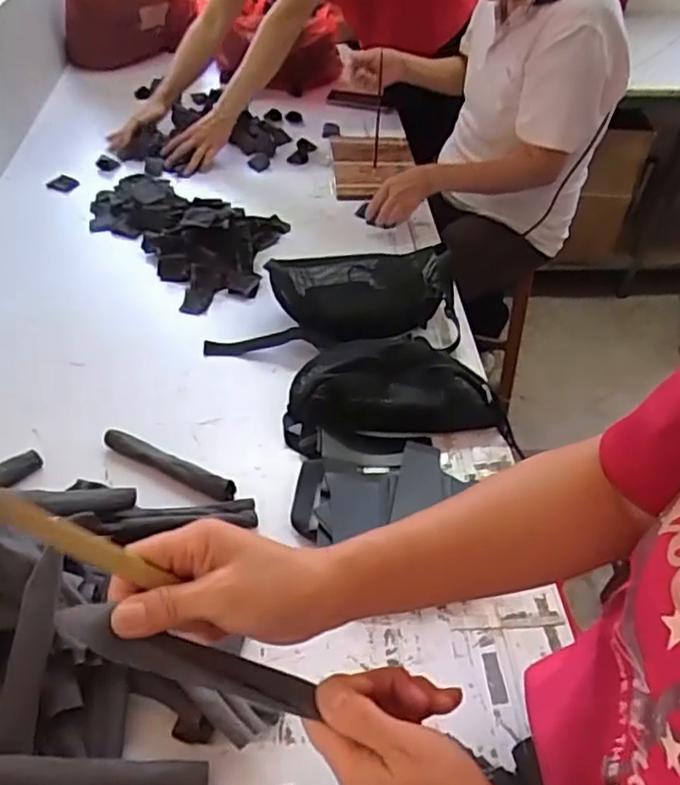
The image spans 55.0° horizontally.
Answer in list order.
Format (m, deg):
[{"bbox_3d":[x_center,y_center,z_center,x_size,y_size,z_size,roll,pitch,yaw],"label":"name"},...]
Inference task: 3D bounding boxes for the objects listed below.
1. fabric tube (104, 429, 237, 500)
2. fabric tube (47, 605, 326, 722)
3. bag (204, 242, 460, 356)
[{"bbox_3d":[-0.214,0.089,0.816,0.189,0.023,0.029,21,47,17],"label":"fabric tube"},{"bbox_3d":[-0.083,0.149,0.362,0.146,0.016,0.024,24,44,-13],"label":"fabric tube"},{"bbox_3d":[-0.012,-0.140,1.018,0.389,0.074,0.168,-5,45,-8],"label":"bag"}]

